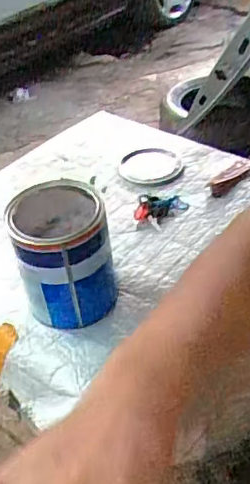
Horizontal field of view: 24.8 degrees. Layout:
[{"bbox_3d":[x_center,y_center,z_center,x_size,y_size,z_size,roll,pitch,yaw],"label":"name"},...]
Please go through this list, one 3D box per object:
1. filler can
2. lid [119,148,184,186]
[{"bbox_3d":[-0.108,0.019,0.995,0.153,0.204,0.162,-4,41,4],"label":"filler can"},{"bbox_3d":[0.071,-0.188,1.392,0.143,0.021,0.145,-4,41,4],"label":"lid"}]

